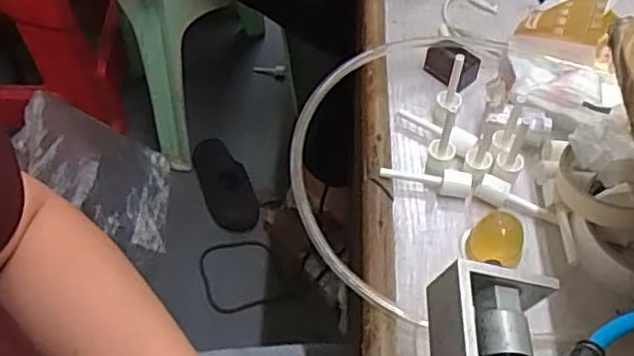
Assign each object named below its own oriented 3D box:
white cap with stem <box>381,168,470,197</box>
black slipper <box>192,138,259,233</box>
[{"bbox_3d":[0.078,0.002,0.473,0.064,0.016,0.014,10,55,8],"label":"white cap with stem"},{"bbox_3d":[-0.184,0.010,1.306,0.091,0.060,0.220,-18,56,-12],"label":"black slipper"}]

